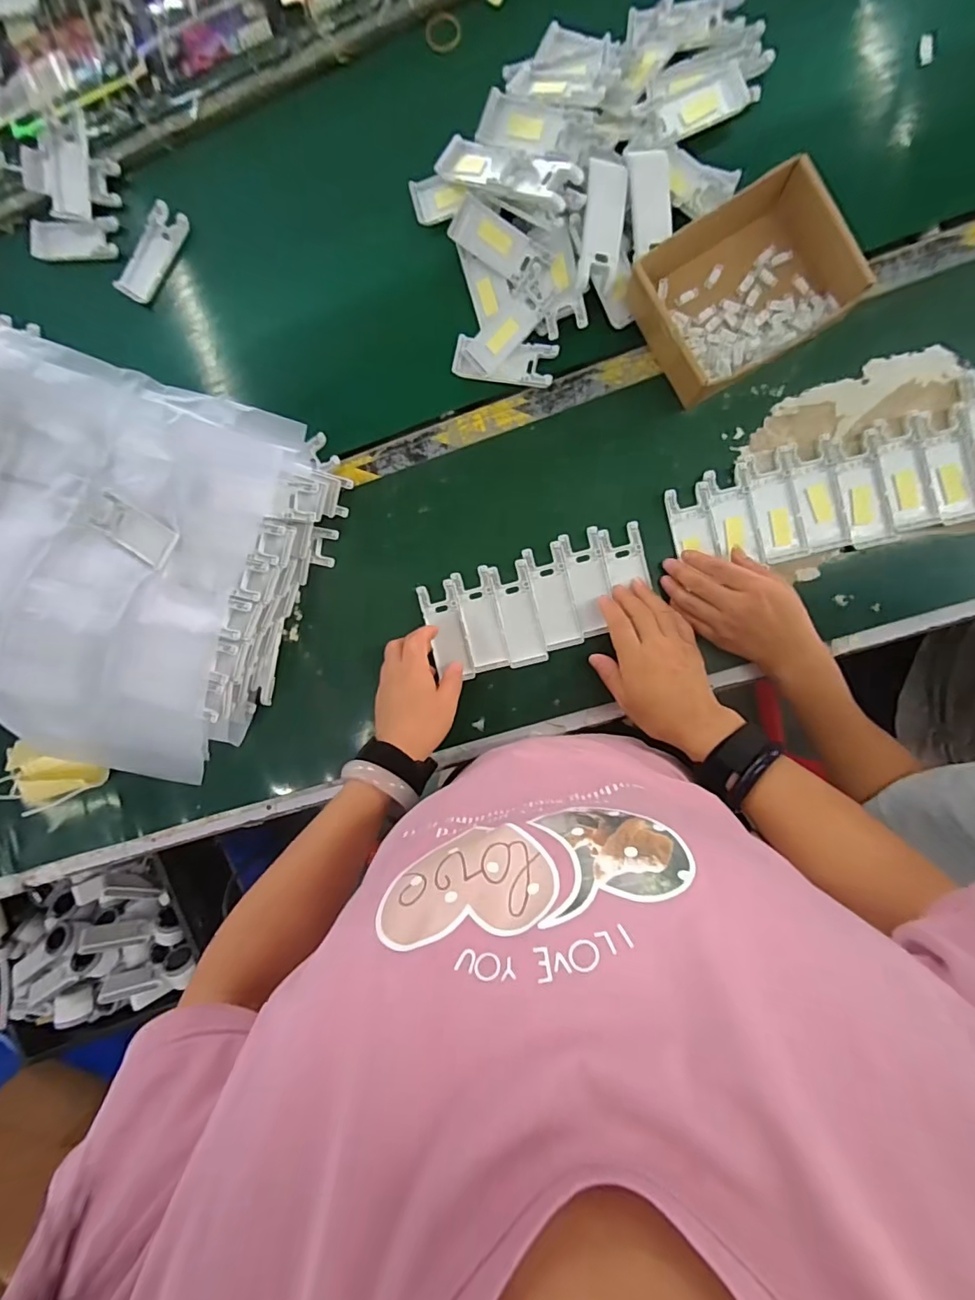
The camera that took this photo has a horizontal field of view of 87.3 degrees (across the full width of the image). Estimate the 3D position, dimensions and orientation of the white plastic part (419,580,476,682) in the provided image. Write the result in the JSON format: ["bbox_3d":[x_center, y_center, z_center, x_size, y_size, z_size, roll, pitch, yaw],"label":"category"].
[{"bbox_3d":[-0.041,-0.019,0.540,0.041,0.008,0.105,-19,89,8],"label":"white plastic part"}]

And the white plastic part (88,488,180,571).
[{"bbox_3d":[-0.345,-0.116,0.494,0.098,0.008,0.041,30,96,6],"label":"white plastic part"}]

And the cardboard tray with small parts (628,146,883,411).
[{"bbox_3d":[0.230,-0.331,0.469,0.164,0.049,0.147,-26,89,8],"label":"cardboard tray with small parts"}]

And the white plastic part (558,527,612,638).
[{"bbox_3d":[0.103,-0.067,0.512,0.038,0.010,0.103,-14,90,8],"label":"white plastic part"}]

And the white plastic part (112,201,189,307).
[{"bbox_3d":[-0.376,-0.443,0.569,0.037,0.012,0.106,31,96,5],"label":"white plastic part"}]

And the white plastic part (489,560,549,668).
[{"bbox_3d":[0.032,-0.036,0.524,0.039,0.004,0.103,-13,90,8],"label":"white plastic part"}]

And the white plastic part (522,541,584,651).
[{"bbox_3d":[0.067,-0.054,0.519,0.039,0.005,0.103,-15,90,8],"label":"white plastic part"}]

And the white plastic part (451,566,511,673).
[{"bbox_3d":[-0.007,-0.031,0.530,0.039,0.004,0.103,-14,90,8],"label":"white plastic part"}]

